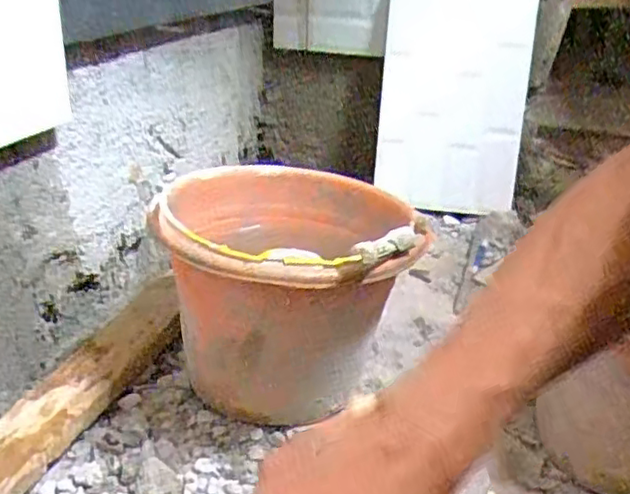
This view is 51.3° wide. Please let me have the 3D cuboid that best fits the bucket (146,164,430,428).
[{"bbox_3d":[-0.024,0.056,0.676,0.252,0.228,0.278,-1,24,-9],"label":"bucket"}]

